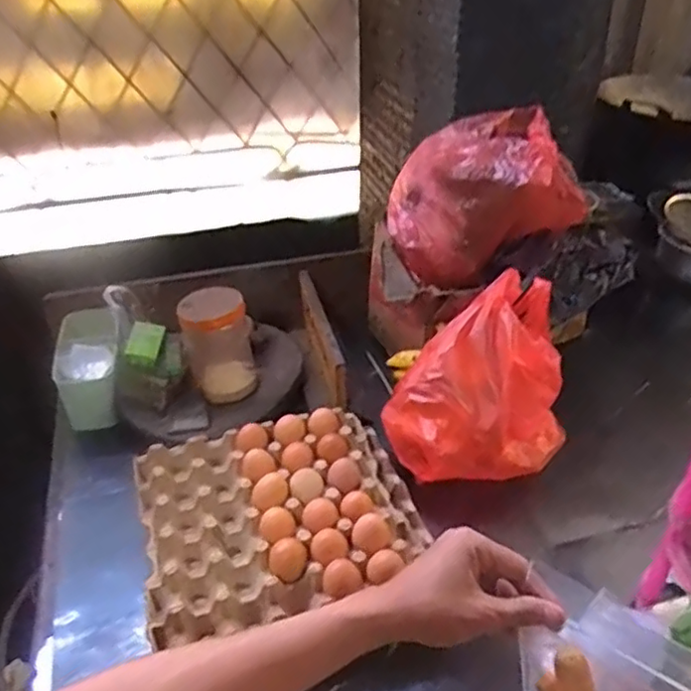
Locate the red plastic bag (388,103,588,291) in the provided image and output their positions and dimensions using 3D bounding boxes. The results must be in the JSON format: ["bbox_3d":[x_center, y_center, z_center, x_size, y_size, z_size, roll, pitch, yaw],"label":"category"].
[{"bbox_3d":[0.219,-0.228,0.996,0.278,0.211,0.183,9,36,15],"label":"red plastic bag"}]

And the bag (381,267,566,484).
[{"bbox_3d":[0.179,0.050,0.869,0.248,0.216,0.161,-8,35,-8],"label":"bag"}]

